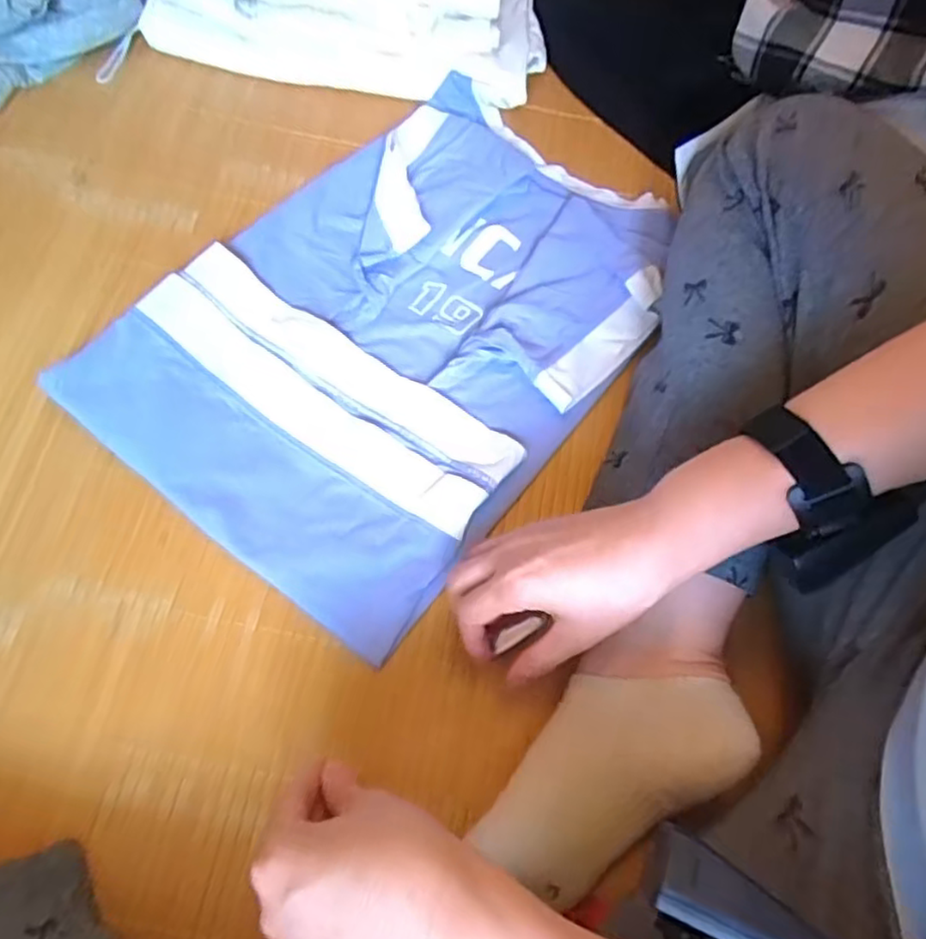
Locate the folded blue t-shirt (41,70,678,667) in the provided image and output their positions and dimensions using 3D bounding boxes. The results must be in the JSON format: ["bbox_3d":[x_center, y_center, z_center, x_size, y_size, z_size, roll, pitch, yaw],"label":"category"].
[{"bbox_3d":[-0.045,-0.123,0.527,0.300,0.028,0.428,36,71,13],"label":"folded blue t-shirt"}]

